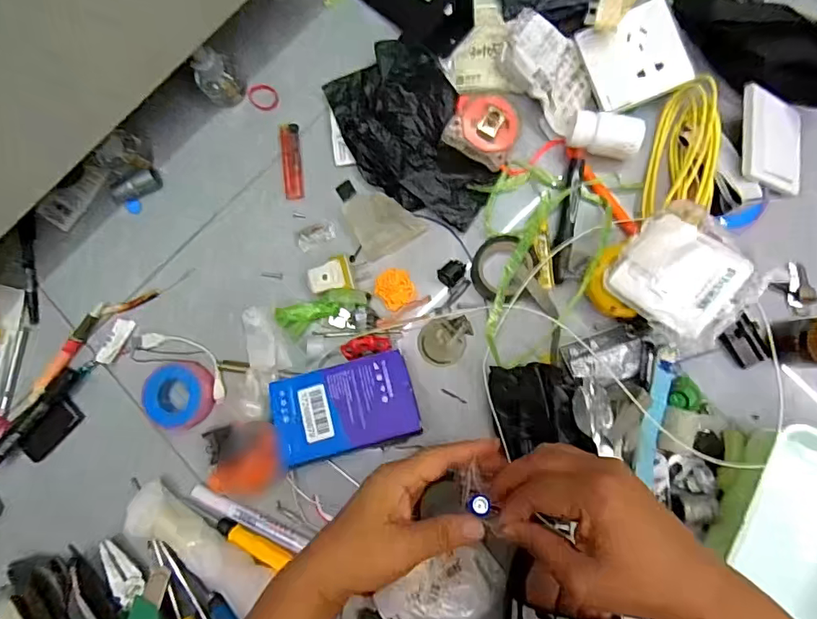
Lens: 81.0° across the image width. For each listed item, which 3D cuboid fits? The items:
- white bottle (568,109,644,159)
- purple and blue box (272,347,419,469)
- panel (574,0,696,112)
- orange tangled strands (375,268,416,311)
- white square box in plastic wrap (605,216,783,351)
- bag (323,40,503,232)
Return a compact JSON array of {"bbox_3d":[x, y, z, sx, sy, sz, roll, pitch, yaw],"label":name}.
[{"bbox_3d":[0.191,-0.168,0.469,0.066,0.032,0.037,15,86,7],"label":"white bottle"},{"bbox_3d":[-0.060,0.091,0.447,0.128,0.010,0.083,-14,69,-4],"label":"purple and blue box"},{"bbox_3d":[0.219,-0.246,0.465,0.087,0.016,0.088,-15,83,4],"label":"panel"},{"bbox_3d":[-0.013,-0.022,0.488,0.037,0.008,0.039,-1,84,6],"label":"orange tangled strands"},{"bbox_3d":[0.242,-0.029,0.416,0.101,0.027,0.107,-40,82,1],"label":"white square box in plastic wrap"},{"bbox_3d":[0.004,-0.175,0.489,0.121,0.032,0.196,-25,83,3],"label":"bag"}]

